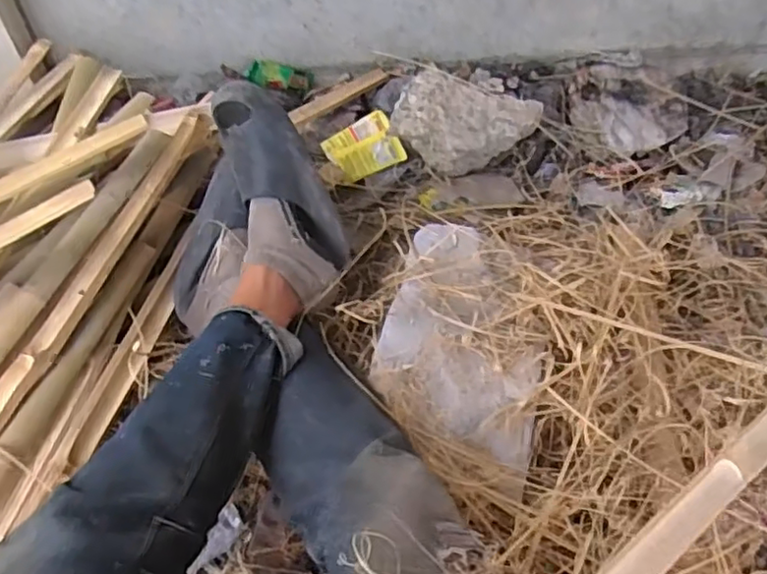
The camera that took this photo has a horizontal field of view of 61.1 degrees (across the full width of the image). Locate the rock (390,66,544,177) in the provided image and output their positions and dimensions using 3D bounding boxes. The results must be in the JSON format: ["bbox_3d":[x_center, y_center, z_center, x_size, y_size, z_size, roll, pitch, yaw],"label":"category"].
[{"bbox_3d":[0.136,-0.271,1.095,0.218,0.103,0.159,20,53,17],"label":"rock"}]

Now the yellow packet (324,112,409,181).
[{"bbox_3d":[-0.035,-0.240,1.116,0.121,0.017,0.097,-27,85,-5],"label":"yellow packet"}]

